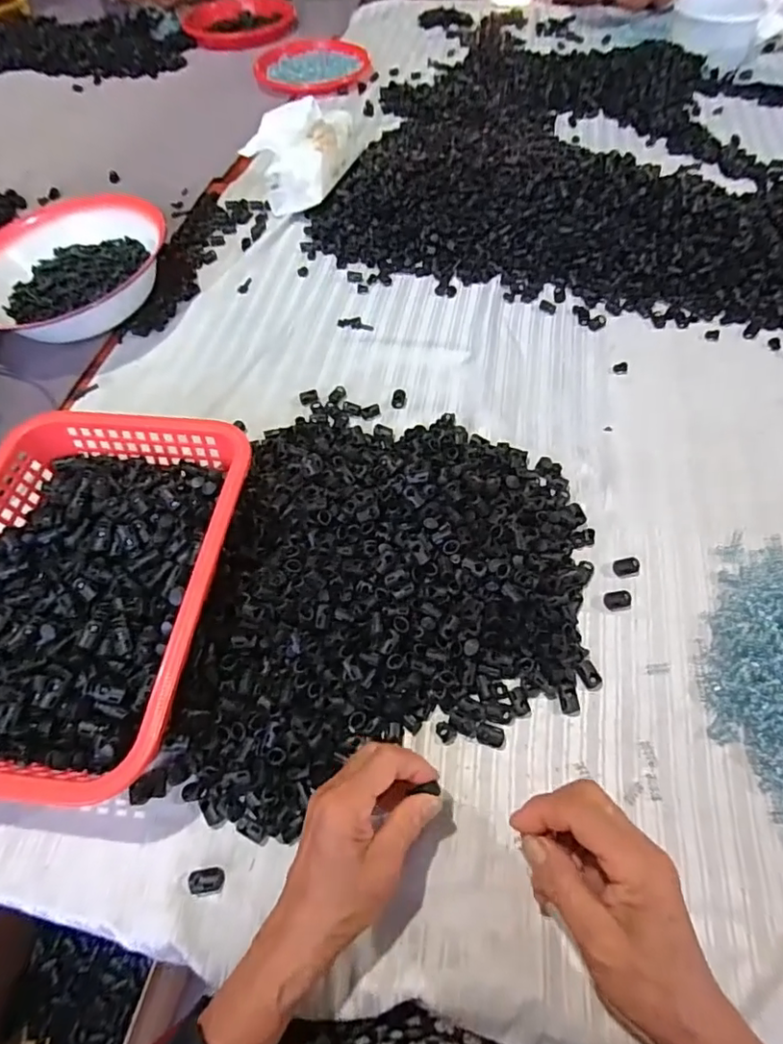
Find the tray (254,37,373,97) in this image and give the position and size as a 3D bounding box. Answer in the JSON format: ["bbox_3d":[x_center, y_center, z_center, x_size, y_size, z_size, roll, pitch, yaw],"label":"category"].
[{"bbox_3d":[-0.154,-0.894,1.051,0.215,0.025,0.215,-1,60,2],"label":"tray"}]

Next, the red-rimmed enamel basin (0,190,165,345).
[{"bbox_3d":[-0.398,-0.310,0.671,0.234,0.075,0.196,-11,60,-4],"label":"red-rimmed enamel basin"}]

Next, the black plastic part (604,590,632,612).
[{"bbox_3d":[0.190,0.065,0.450,0.023,0.008,0.015,-9,60,-2],"label":"black plastic part"}]

